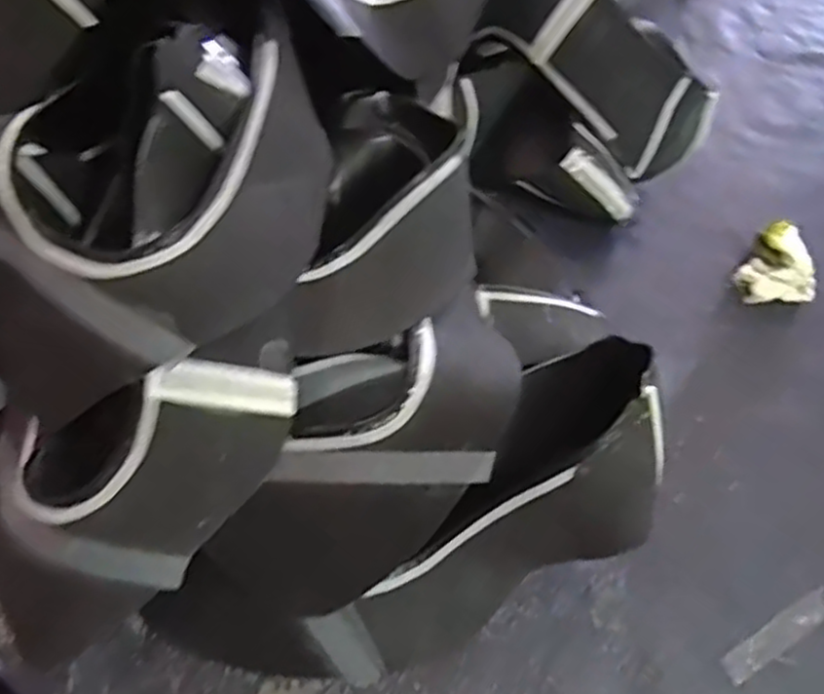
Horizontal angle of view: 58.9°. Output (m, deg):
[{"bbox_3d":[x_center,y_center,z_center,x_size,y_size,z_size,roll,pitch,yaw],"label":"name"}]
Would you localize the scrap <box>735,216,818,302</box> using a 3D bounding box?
[{"bbox_3d":[0.245,-0.054,0.498,0.044,0.030,0.051,-14,61,-15],"label":"scrap"}]

